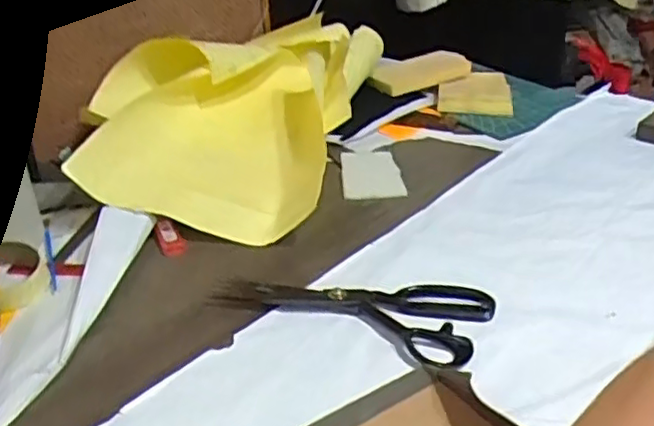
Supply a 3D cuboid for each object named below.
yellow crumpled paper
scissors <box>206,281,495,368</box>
[{"bbox_3d":[-0.111,-0.134,0.890,0.290,0.162,0.496,4,29,10],"label":"yellow crumpled paper"},{"bbox_3d":[0.015,0.081,0.584,0.244,0.010,0.096,5,29,16],"label":"scissors"}]

